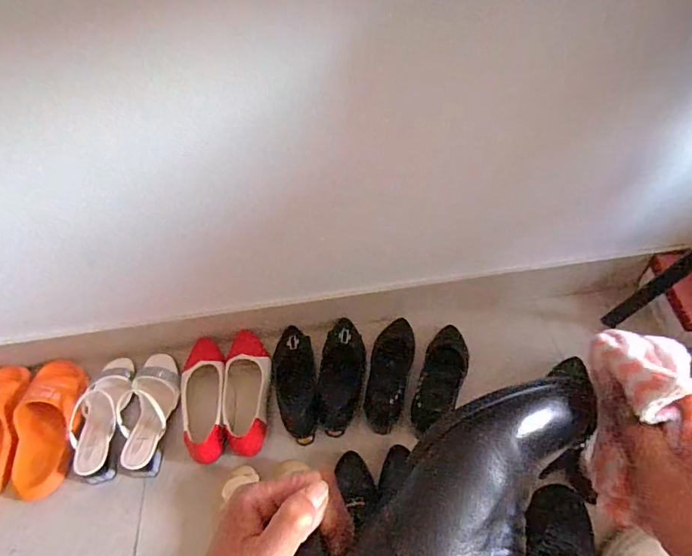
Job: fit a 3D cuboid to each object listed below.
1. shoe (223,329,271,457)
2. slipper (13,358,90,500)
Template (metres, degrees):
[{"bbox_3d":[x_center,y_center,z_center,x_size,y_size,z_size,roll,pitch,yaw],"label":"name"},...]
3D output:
[{"bbox_3d":[-0.185,0.201,0.906,0.081,0.050,0.251,-9,51,-3],"label":"shoe"},{"bbox_3d":[-0.546,0.255,0.881,0.107,0.067,0.251,-11,51,-4],"label":"slipper"}]

